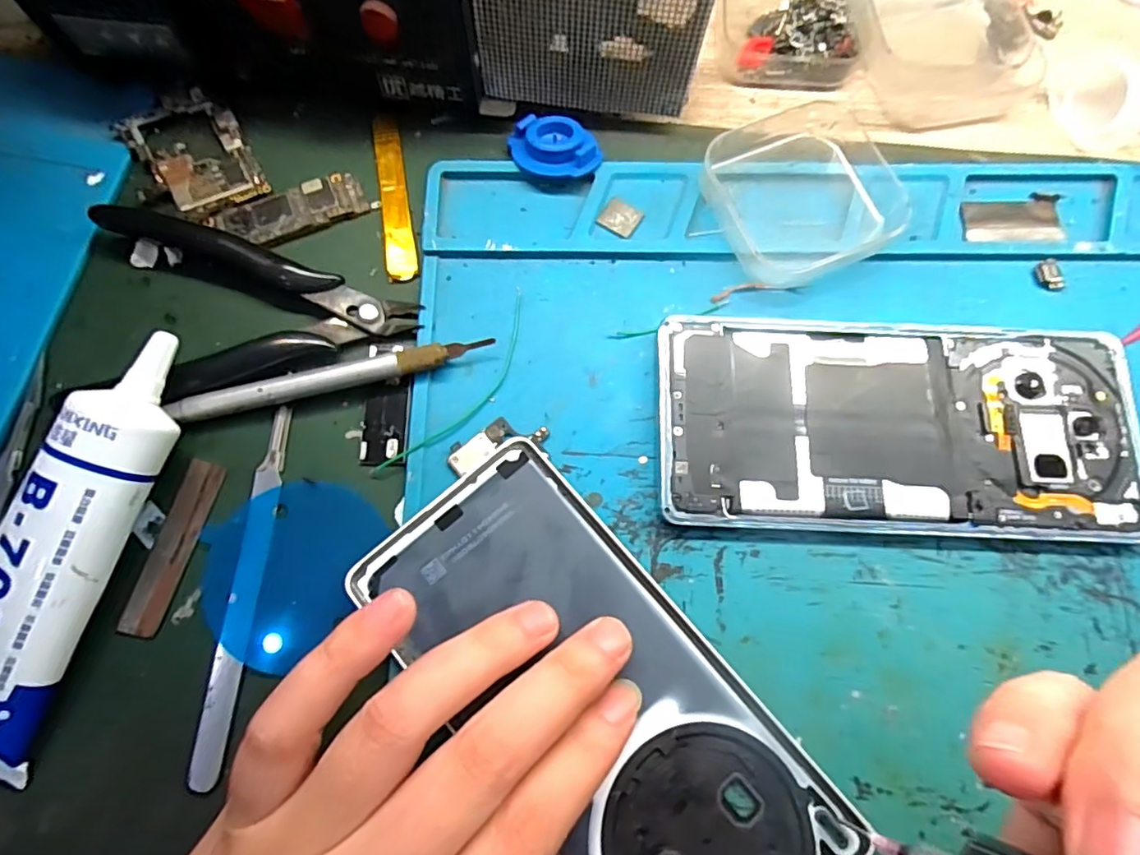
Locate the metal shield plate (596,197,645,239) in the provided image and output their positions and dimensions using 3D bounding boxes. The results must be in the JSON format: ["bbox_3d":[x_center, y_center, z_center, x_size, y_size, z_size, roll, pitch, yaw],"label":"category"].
[{"bbox_3d":[0.019,-0.081,0.217,0.015,0.004,0.014,32,77,8],"label":"metal shield plate"}]

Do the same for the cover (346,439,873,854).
[{"bbox_3d":[0.010,0.082,0.172,0.075,0.007,0.161,-38,78,-10],"label":"cover"}]

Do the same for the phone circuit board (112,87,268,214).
[{"bbox_3d":[-0.146,-0.106,0.221,0.038,0.005,0.055,-32,77,-9],"label":"phone circuit board"}]

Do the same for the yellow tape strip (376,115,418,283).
[{"bbox_3d":[-0.070,-0.090,0.224,0.011,0.004,0.073,-7,76,-13],"label":"yellow tape strip"}]

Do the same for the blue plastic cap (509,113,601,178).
[{"bbox_3d":[-0.006,-0.108,0.223,0.028,0.011,0.033,-39,78,-10],"label":"blue plastic cap"}]

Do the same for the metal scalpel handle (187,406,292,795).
[{"bbox_3d":[-0.104,0.050,0.182,0.009,0.004,0.116,4,74,1],"label":"metal scalpel handle"}]

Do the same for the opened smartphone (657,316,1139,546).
[{"bbox_3d":[0.112,-0.001,0.196,0.160,0.008,0.074,2,74,1],"label":"opened smartphone"}]

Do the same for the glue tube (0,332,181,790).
[{"bbox_3d":[-0.156,0.033,0.169,0.040,0.033,0.134,19,75,5],"label":"glue tube"}]

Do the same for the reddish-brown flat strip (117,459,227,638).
[{"bbox_3d":[-0.130,0.038,0.184,0.014,0.004,0.056,14,75,4],"label":"reddish-brown flat strip"}]

